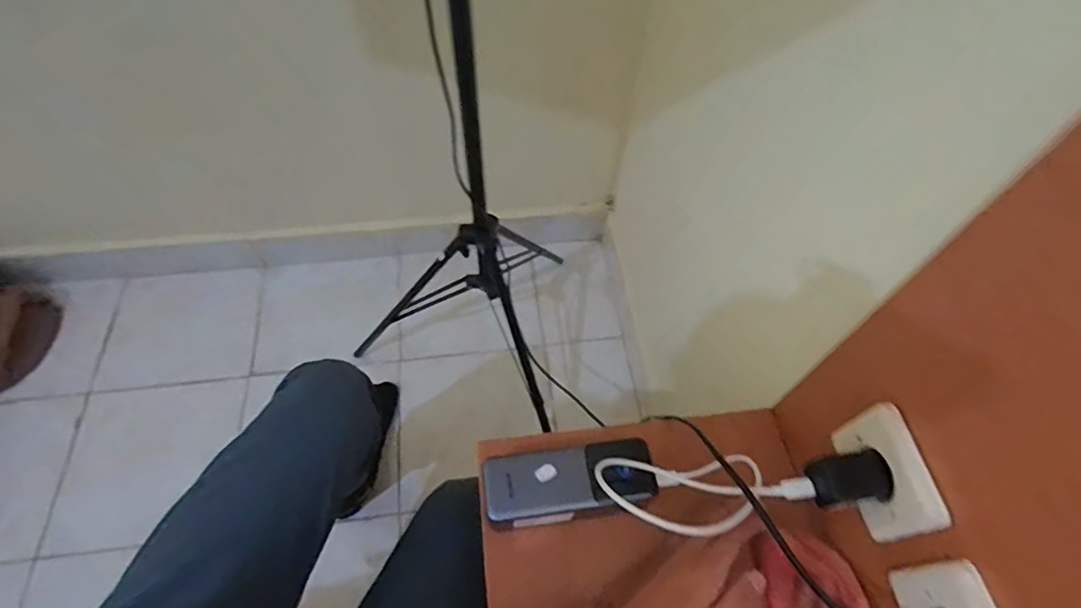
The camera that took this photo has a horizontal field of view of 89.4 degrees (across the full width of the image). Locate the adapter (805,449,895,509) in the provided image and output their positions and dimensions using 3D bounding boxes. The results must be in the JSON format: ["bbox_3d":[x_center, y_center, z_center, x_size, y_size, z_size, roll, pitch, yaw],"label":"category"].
[{"bbox_3d":[0.220,0.124,0.386,0.048,0.025,0.034,-9,59,-7],"label":"adapter"}]

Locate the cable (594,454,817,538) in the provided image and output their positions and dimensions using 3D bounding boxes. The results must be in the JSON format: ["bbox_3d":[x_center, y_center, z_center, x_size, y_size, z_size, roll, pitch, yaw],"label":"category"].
[{"bbox_3d":[0.118,0.148,0.423,0.151,0.095,0.067,-4,59,-4],"label":"cable"}]

